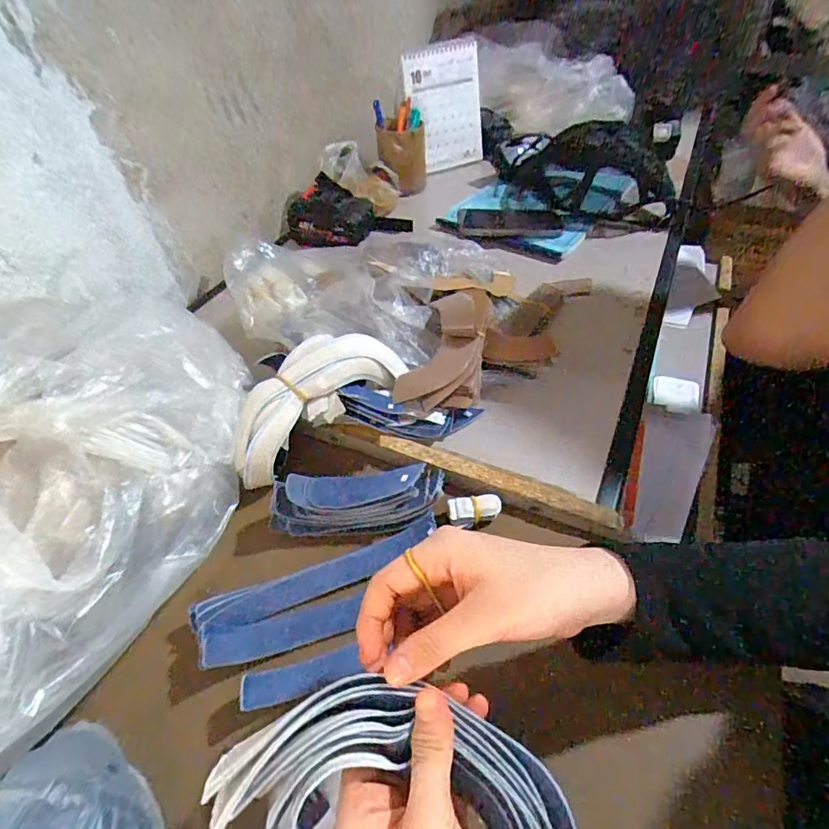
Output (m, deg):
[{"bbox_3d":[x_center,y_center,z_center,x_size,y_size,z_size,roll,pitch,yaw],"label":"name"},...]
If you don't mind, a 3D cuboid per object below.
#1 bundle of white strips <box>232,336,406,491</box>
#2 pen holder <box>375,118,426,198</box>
[{"bbox_3d":[-0.096,-0.017,0.452,0.183,0.069,0.055,-40,54,-12],"label":"bundle of white strips"},{"bbox_3d":[-0.020,-0.454,0.885,0.081,0.109,0.087,-3,47,4],"label":"pen holder"}]

